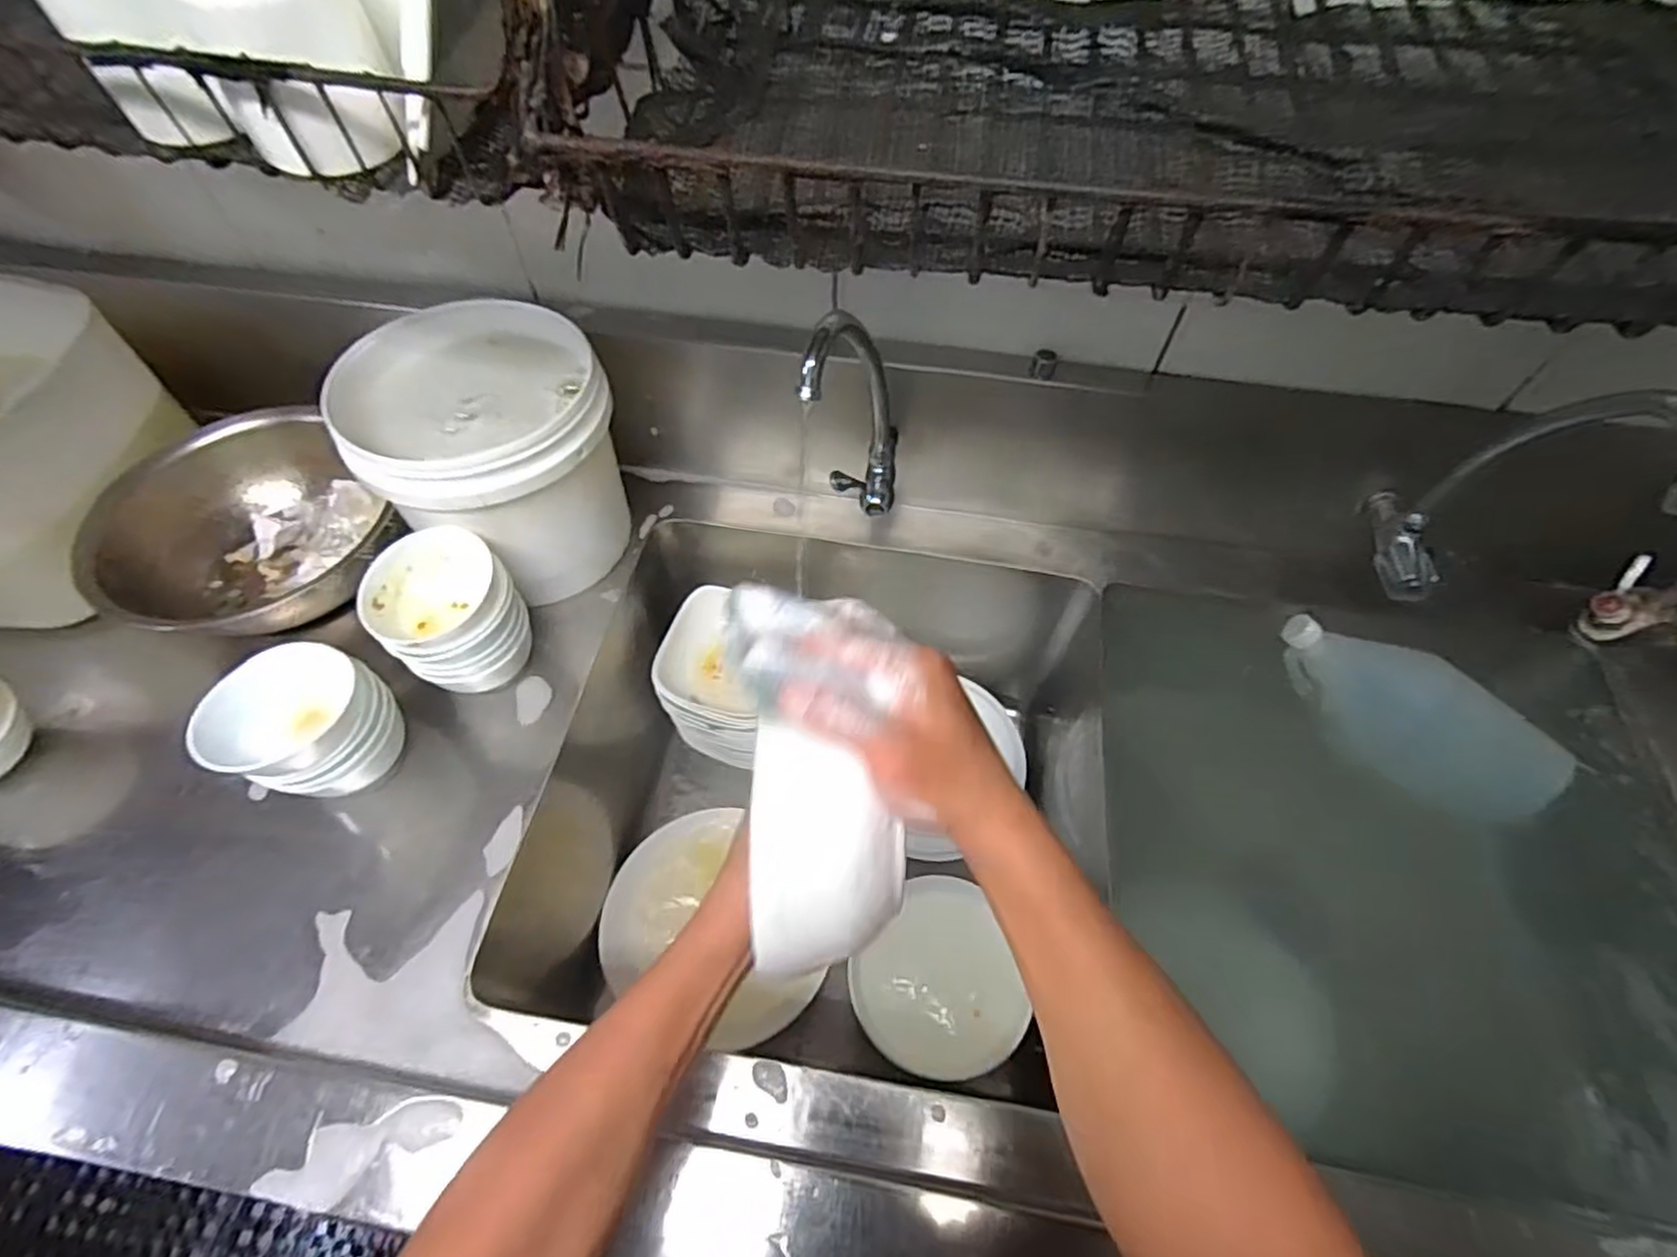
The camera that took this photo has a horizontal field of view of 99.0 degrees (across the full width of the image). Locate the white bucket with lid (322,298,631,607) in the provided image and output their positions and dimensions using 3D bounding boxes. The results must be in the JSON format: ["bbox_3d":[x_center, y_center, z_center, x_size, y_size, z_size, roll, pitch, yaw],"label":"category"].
[{"bbox_3d":[-0.310,-0.162,0.673,0.200,0.205,0.211,0,59,-1],"label":"white bucket with lid"}]

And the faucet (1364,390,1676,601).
[{"bbox_3d":[0.516,-0.100,0.560,0.057,0.268,0.115,-6,80,-5],"label":"faucet"}]

